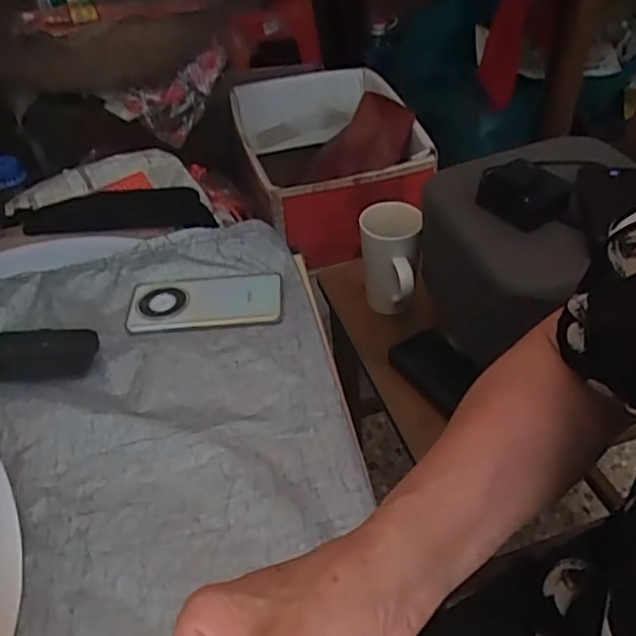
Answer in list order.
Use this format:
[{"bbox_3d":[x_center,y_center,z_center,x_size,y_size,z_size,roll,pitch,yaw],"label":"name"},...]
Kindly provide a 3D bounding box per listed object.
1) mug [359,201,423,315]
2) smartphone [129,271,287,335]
[{"bbox_3d":[0.097,-0.070,0.870,0.081,0.140,0.092,2,43,7],"label":"mug"},{"bbox_3d":[-0.120,-0.018,0.681,0.161,0.012,0.081,-6,42,-1],"label":"smartphone"}]

